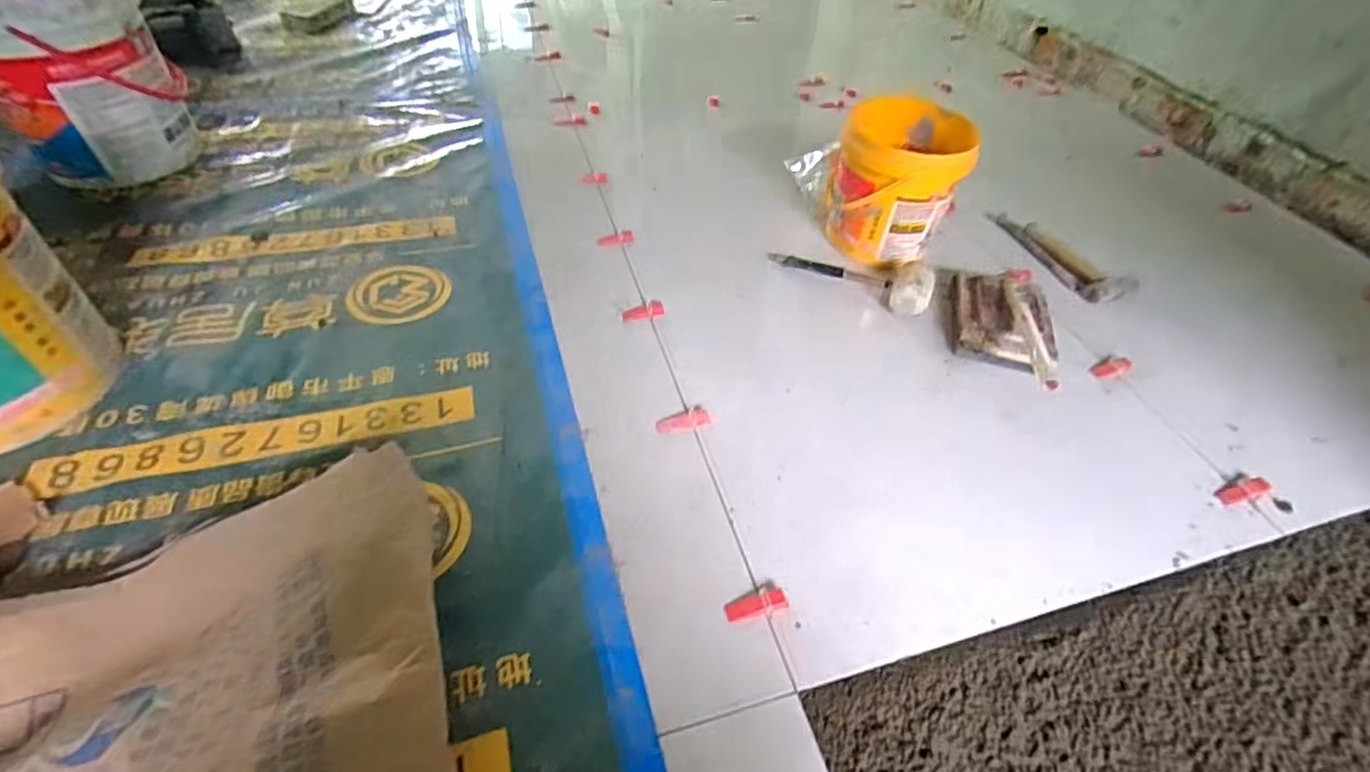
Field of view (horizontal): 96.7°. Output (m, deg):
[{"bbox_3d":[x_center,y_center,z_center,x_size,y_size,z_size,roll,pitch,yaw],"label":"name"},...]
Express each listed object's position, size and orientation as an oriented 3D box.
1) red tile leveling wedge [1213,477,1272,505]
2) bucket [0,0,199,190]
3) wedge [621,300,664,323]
[{"bbox_3d":[0.814,0.152,0.888,0.082,0.017,0.031,-13,50,-16],"label":"red tile leveling wedge"},{"bbox_3d":[-1.212,-0.615,1.225,0.324,0.336,0.262,-32,57,-29],"label":"bucket"},{"bbox_3d":[-0.075,-0.135,1.079,0.075,0.018,0.028,-15,50,-17],"label":"wedge"}]

